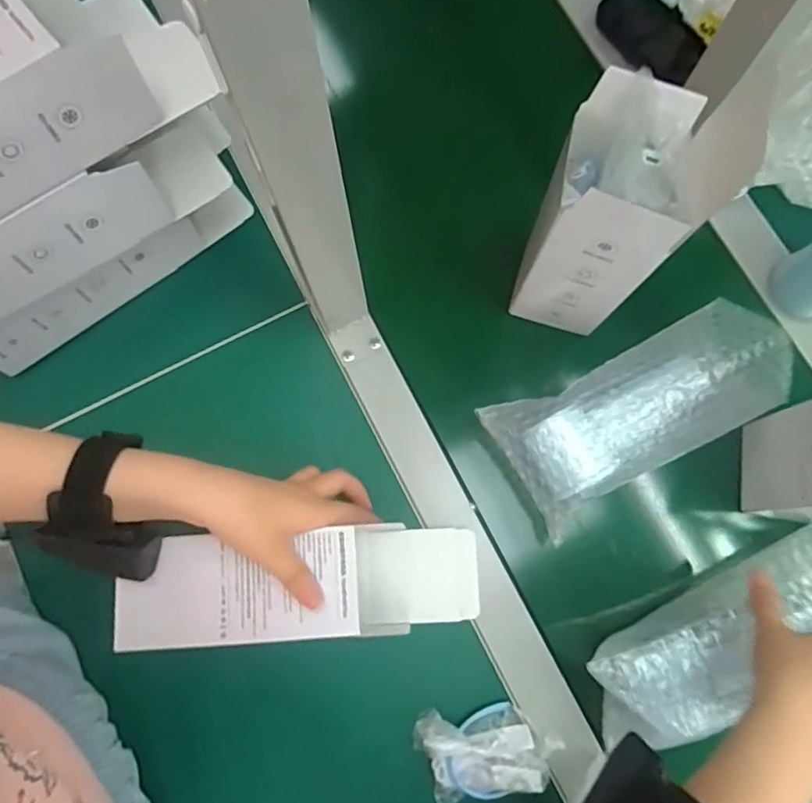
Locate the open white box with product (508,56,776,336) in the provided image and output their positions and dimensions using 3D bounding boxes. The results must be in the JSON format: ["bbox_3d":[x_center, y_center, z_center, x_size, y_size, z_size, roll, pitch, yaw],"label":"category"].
[{"bbox_3d":[0.138,-0.125,0.422,0.077,0.186,0.083,19,78,6],"label":"open white box with product"}]

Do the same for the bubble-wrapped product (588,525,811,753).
[{"bbox_3d":[0.226,0.163,0.414,0.218,0.042,0.077,-24,77,-12],"label":"bubble-wrapped product"}]

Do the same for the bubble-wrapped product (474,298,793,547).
[{"bbox_3d":[0.176,0.003,0.454,0.212,0.060,0.099,-29,77,-5],"label":"bubble-wrapped product"}]

